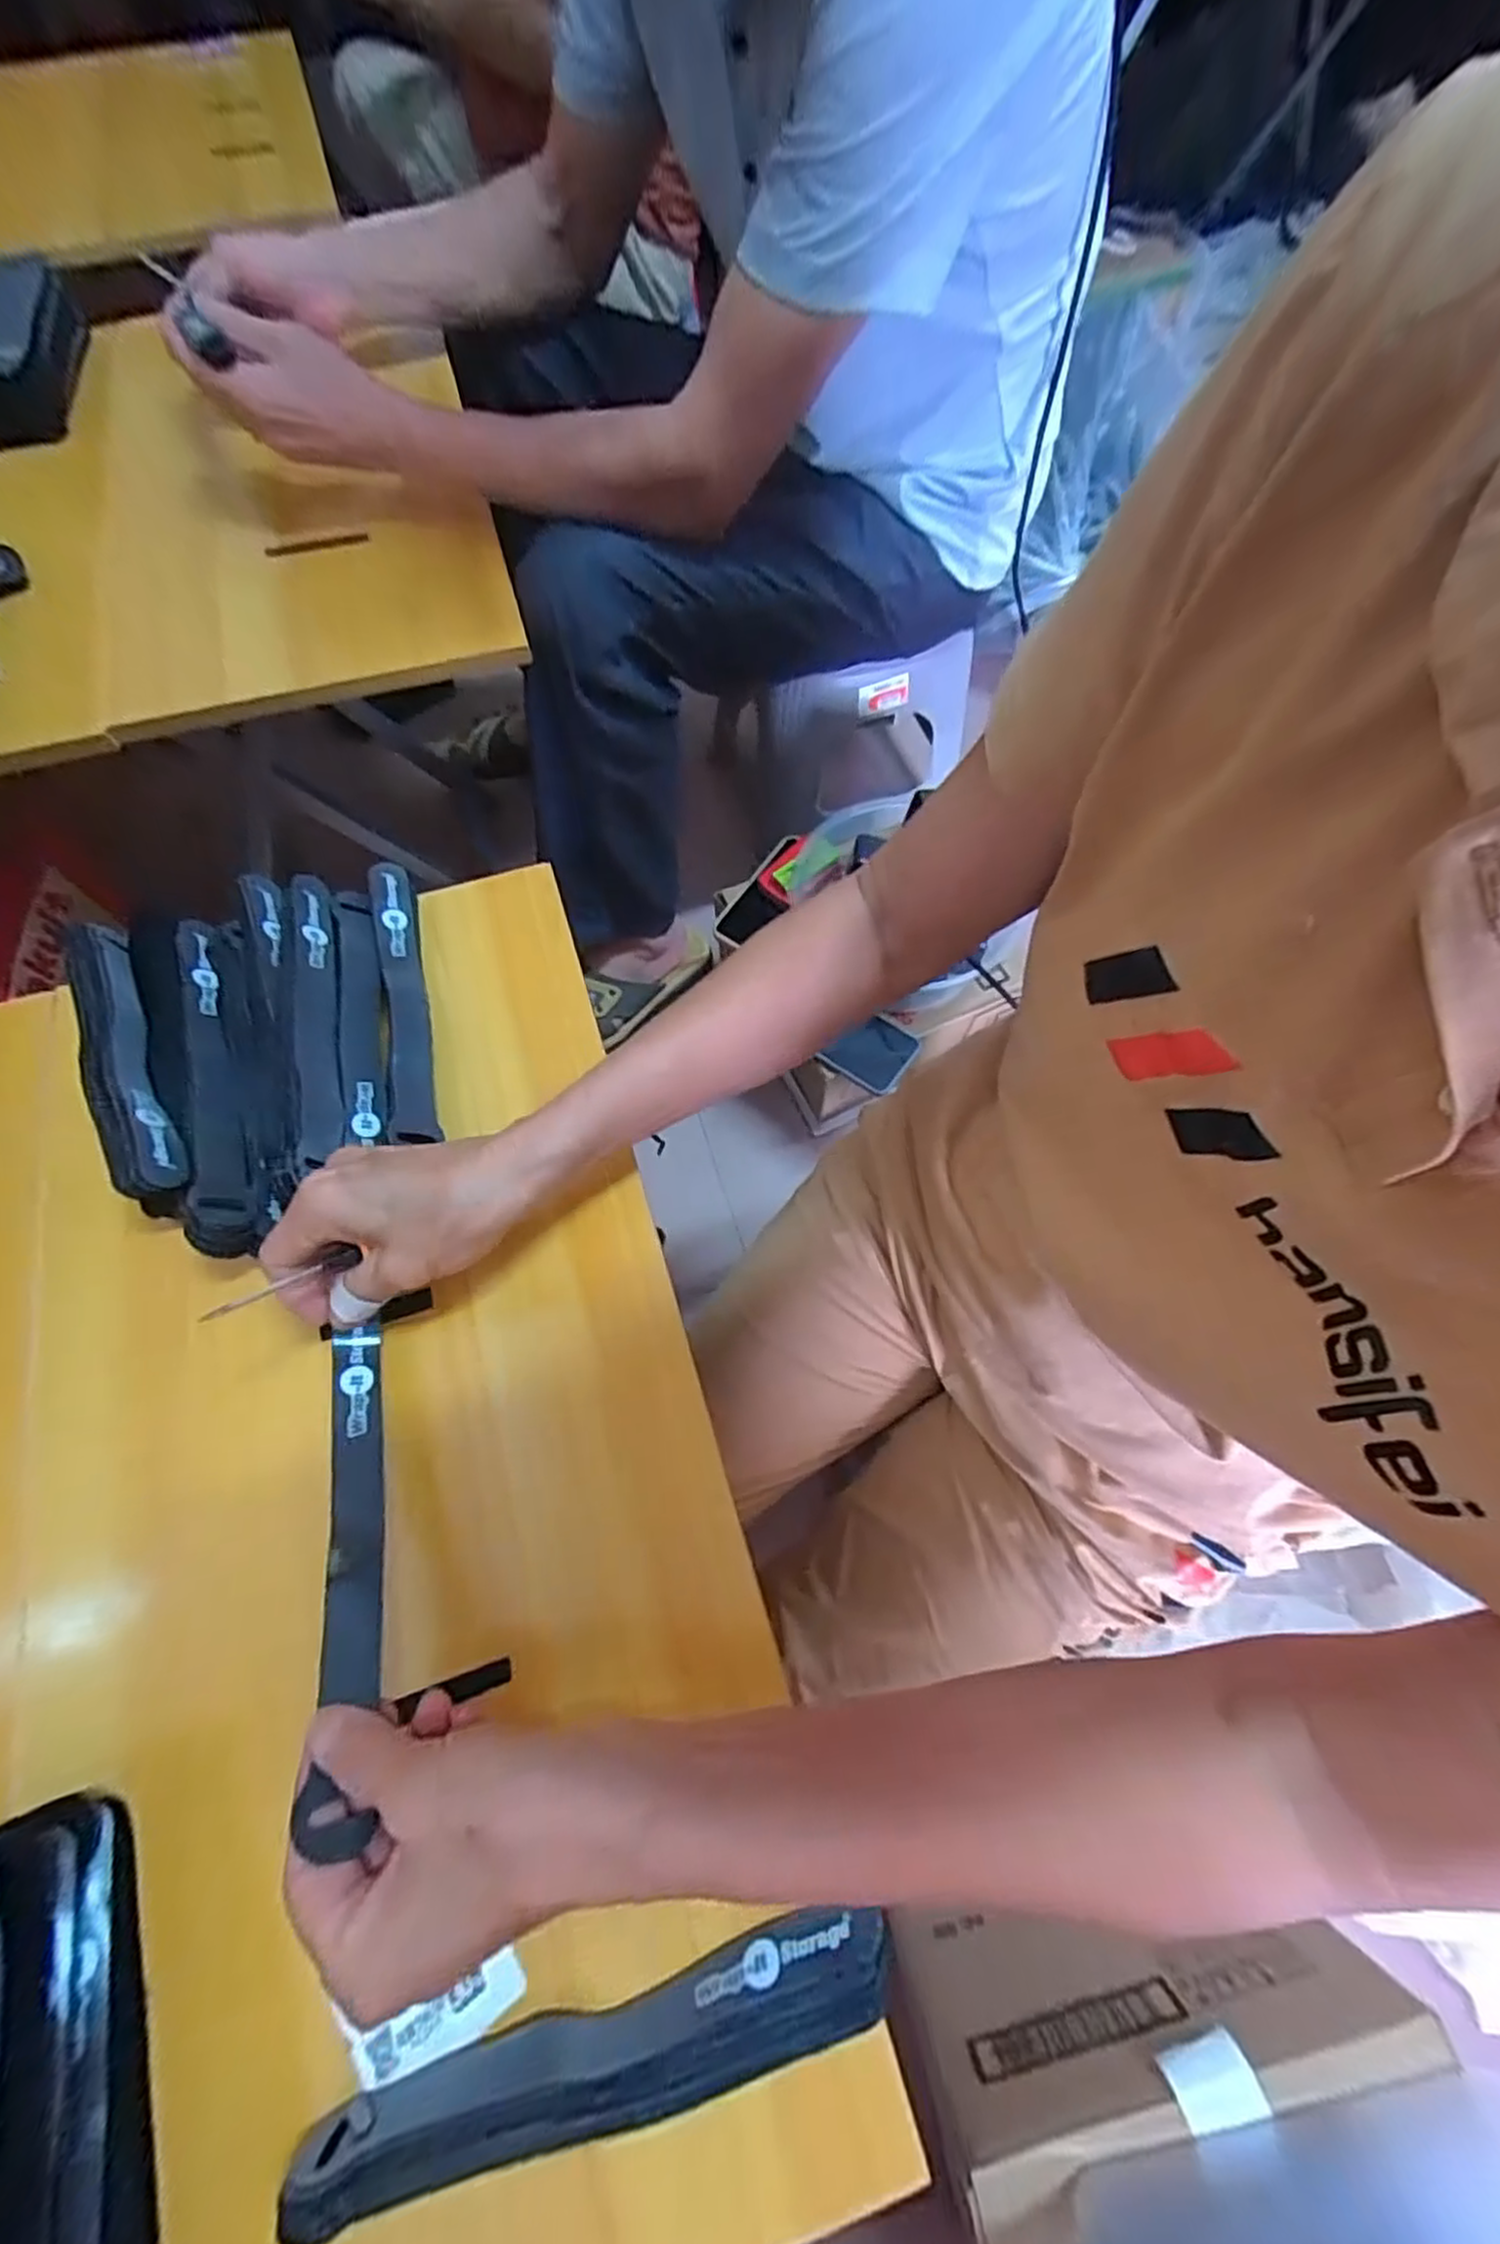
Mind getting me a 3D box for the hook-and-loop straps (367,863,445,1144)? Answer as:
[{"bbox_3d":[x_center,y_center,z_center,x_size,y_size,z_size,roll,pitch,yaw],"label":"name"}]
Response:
[{"bbox_3d":[-0.191,-0.070,0.409,0.022,0.018,0.180,-15,67,-7],"label":"hook-and-loop straps"}]

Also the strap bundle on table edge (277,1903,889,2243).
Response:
[{"bbox_3d":[-0.050,0.314,0.251,0.197,0.022,0.028,-13,67,-6],"label":"strap bundle on table edge"}]

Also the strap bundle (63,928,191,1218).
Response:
[{"bbox_3d":[-0.328,-0.036,0.391,0.032,0.032,0.195,-30,70,-12],"label":"strap bundle"}]

